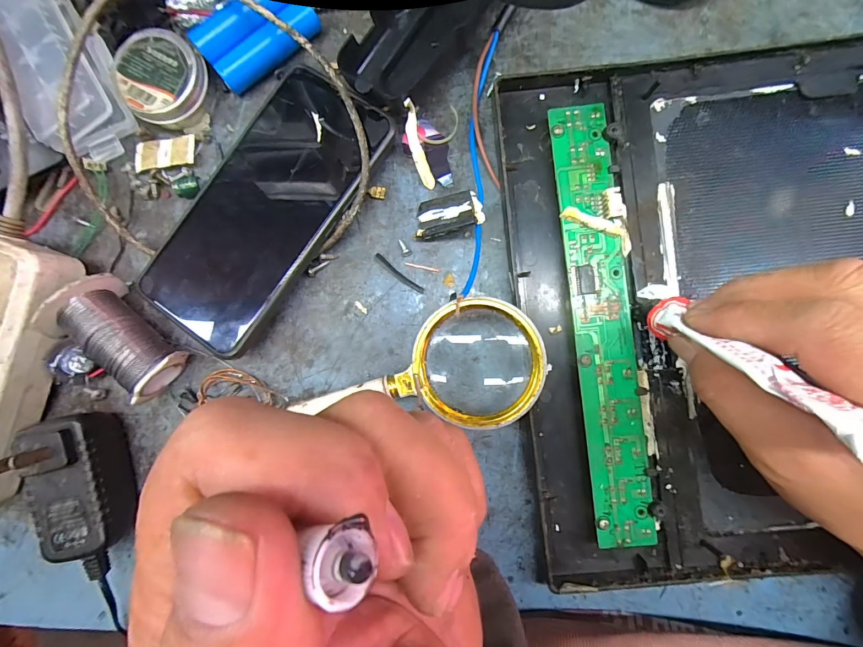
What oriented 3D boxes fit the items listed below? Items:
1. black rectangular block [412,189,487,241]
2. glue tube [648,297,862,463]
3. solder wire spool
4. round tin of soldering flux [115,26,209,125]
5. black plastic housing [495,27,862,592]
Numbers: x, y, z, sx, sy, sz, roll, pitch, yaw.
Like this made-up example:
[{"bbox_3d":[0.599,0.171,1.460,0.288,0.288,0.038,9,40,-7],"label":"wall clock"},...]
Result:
[{"bbox_3d":[0.010,-0.060,0.218,0.039,0.009,0.025,-8,67,24],"label":"black rectangular block"},{"bbox_3d":[0.125,0.016,0.153,0.025,0.100,0.017,-29,122,0],"label":"glue tube"},{"bbox_3d":[-0.171,0.009,0.212,0.041,0.034,0.069,-43,87,0],"label":"solder wire spool"},{"bbox_3d":[-0.153,-0.141,0.226,0.047,0.021,0.049,0,88,2],"label":"round tin of soldering flux"},{"bbox_3d":[0.223,-0.016,0.212,0.345,0.018,0.280,-6,87,2],"label":"black plastic housing"}]

